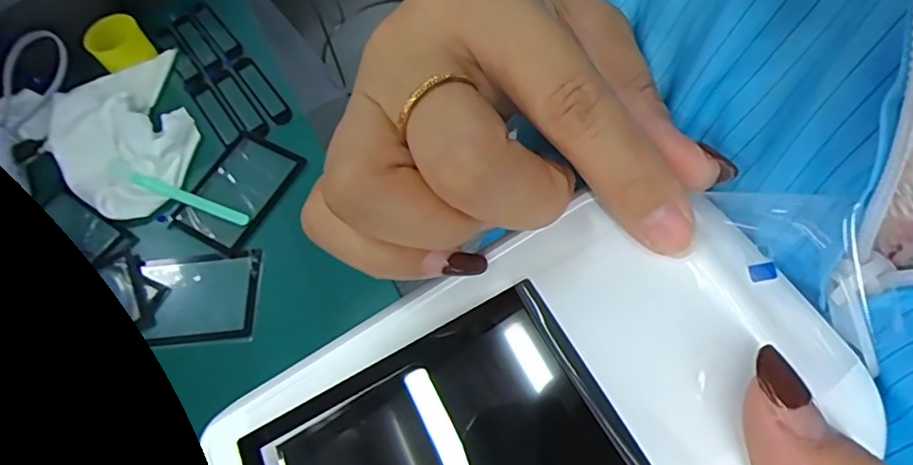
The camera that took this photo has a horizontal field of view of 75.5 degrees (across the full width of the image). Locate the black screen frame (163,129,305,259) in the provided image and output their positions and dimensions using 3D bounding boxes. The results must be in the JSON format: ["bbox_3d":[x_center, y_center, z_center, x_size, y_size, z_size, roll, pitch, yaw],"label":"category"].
[{"bbox_3d":[-0.147,-0.029,0.396,0.059,0.007,0.080,27,69,18],"label":"black screen frame"}]

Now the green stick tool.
[{"bbox_3d":[-0.181,-0.024,0.395,0.097,0.004,0.009,20,67,15],"label":"green stick tool"}]

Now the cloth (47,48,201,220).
[{"bbox_3d":[-0.236,-0.071,0.414,0.092,0.020,0.130,-28,64,-9],"label":"cloth"}]

